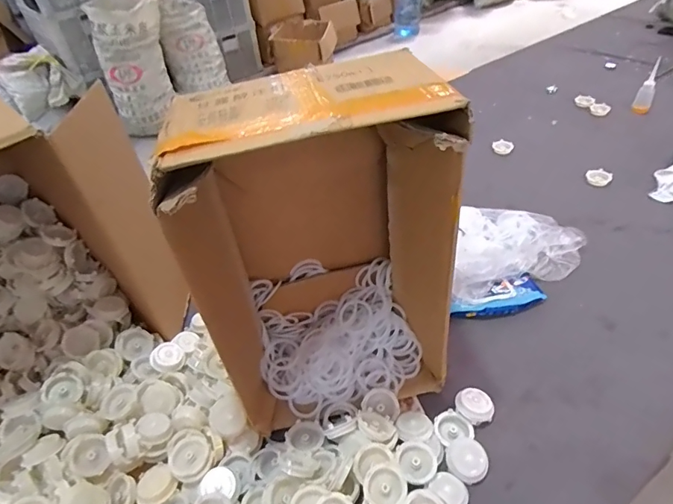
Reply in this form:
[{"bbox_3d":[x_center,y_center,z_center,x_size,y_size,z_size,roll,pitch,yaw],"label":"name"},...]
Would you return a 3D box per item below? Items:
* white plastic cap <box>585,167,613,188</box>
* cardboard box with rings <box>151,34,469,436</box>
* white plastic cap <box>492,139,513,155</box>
[{"bbox_3d":[0.685,-0.196,1.118,0.061,0.023,0.061,19,48,27],"label":"white plastic cap"},{"bbox_3d":[-0.032,0.009,0.638,0.339,0.499,0.248,-13,42,-6],"label":"cardboard box with rings"},{"bbox_3d":[0.493,-0.312,1.270,0.052,0.020,0.050,-4,42,4],"label":"white plastic cap"}]

